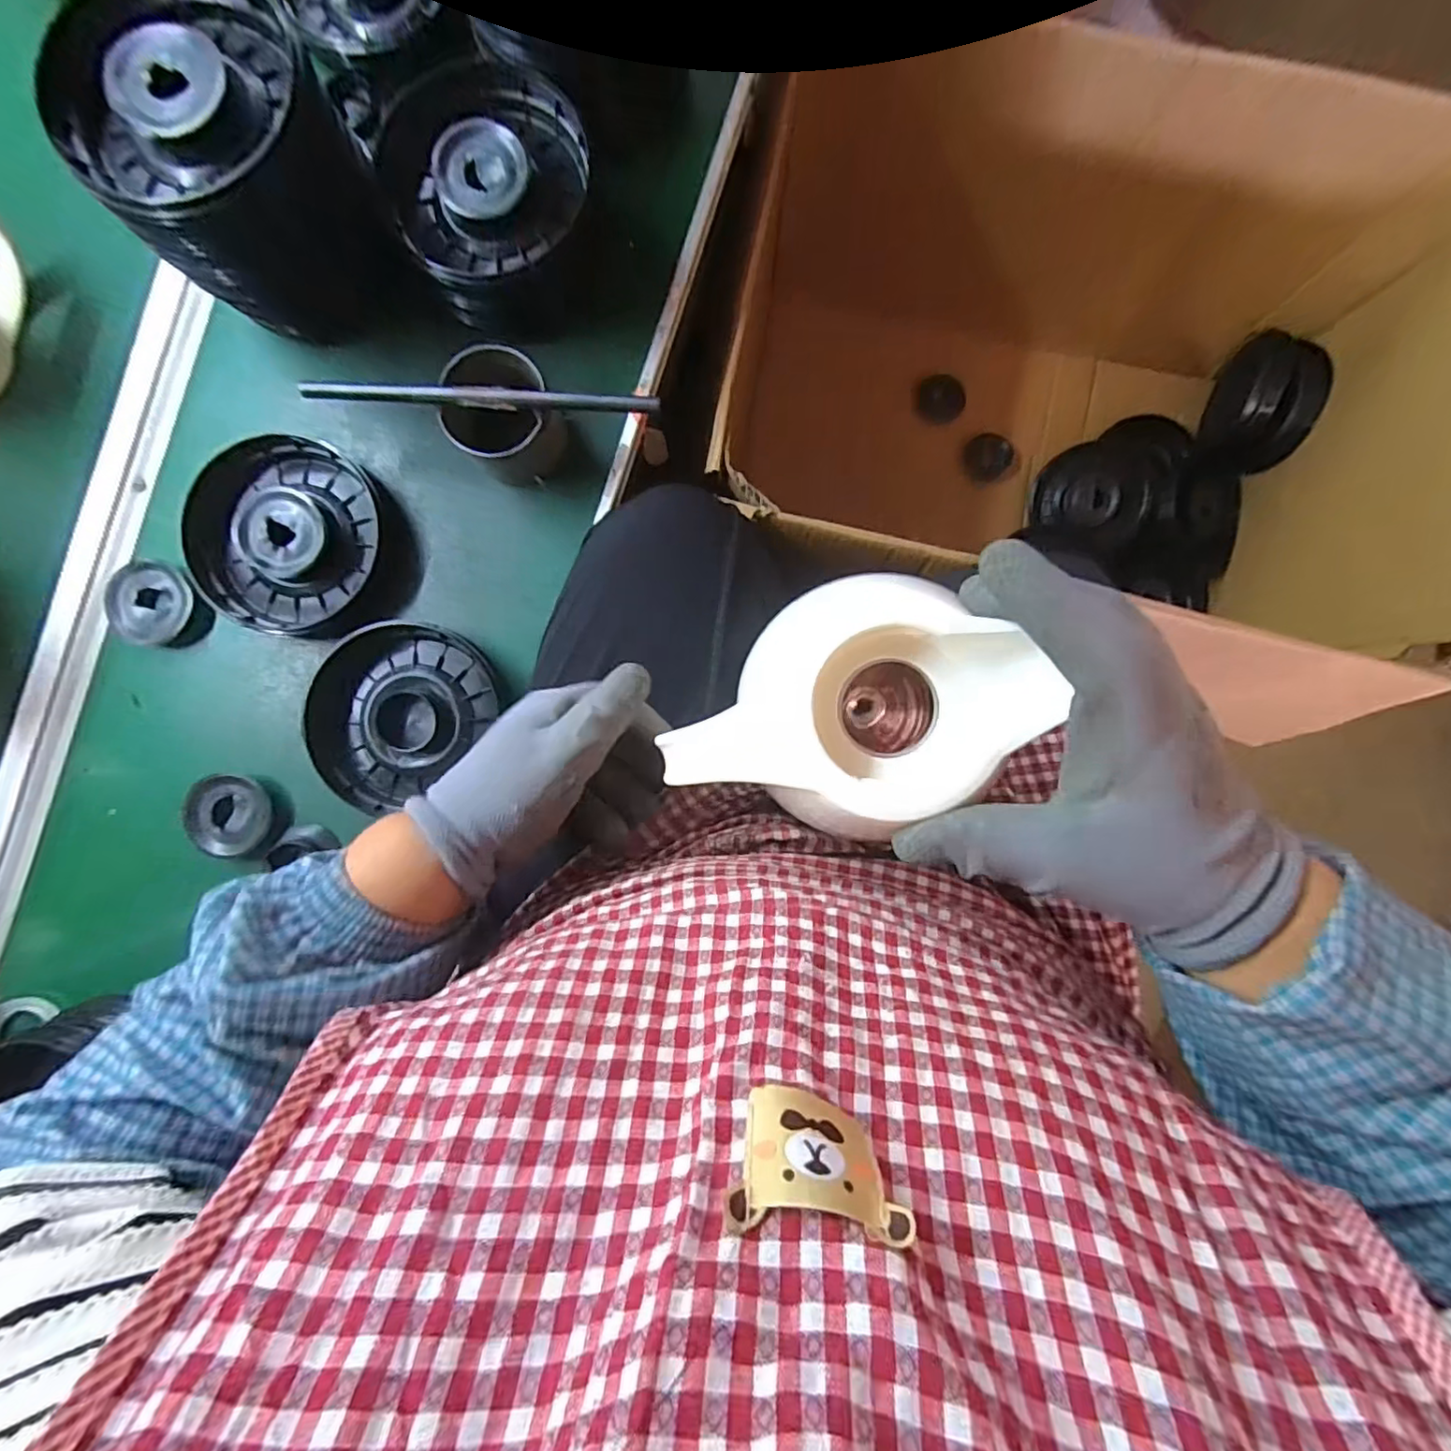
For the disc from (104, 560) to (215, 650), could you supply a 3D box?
[{"bbox_3d":[-0.408,-0.086,0.452,0.066,0.020,0.059,12,90,1],"label":"disc"}]

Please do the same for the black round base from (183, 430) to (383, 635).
[{"bbox_3d":[-0.315,-0.139,0.450,0.127,0.034,0.140,9,90,1],"label":"black round base"}]

